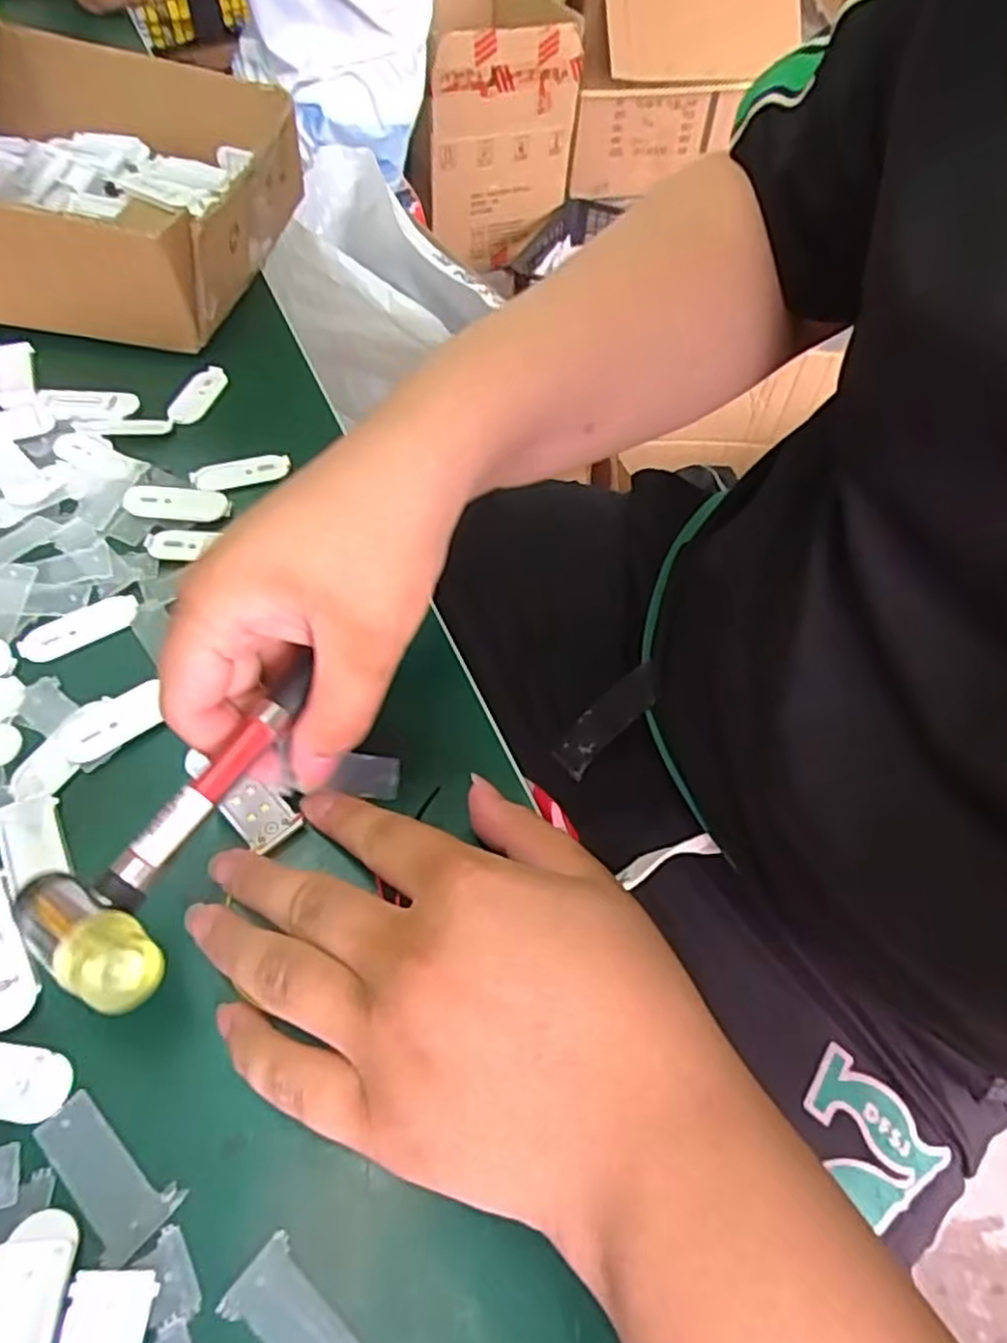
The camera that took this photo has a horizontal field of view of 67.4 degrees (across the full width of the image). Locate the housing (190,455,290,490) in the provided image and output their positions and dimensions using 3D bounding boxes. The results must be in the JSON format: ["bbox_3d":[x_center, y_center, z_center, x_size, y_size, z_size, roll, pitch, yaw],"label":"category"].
[{"bbox_3d":[-0.141,-0.108,0.404,0.051,0.004,0.016,-17,58,-16],"label":"housing"}]

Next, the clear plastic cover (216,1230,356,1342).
[{"bbox_3d":[-0.054,0.182,0.206,0.047,0.004,0.020,36,59,19],"label":"clear plastic cover"}]

